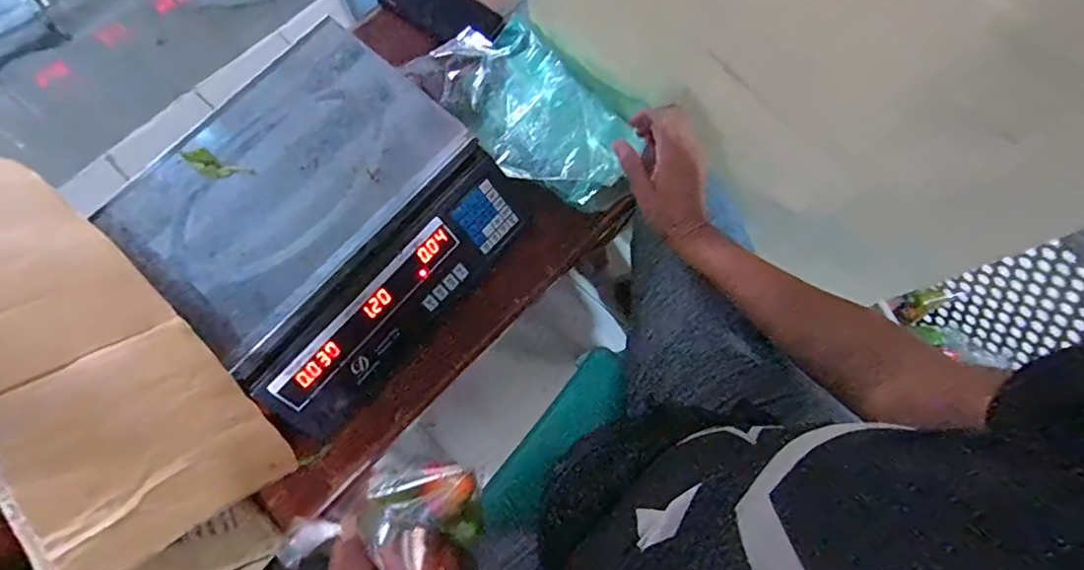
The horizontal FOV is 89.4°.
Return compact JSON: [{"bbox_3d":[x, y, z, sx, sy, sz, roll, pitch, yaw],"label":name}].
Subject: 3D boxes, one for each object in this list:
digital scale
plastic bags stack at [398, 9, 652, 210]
[{"bbox_3d":[-0.232,-0.066,0.582,0.306,0.094,0.337,40,76,9],"label":"digital scale"},{"bbox_3d":[-0.013,-0.223,0.658,0.155,0.047,0.304,-41,66,-12],"label":"plastic bags stack"}]

